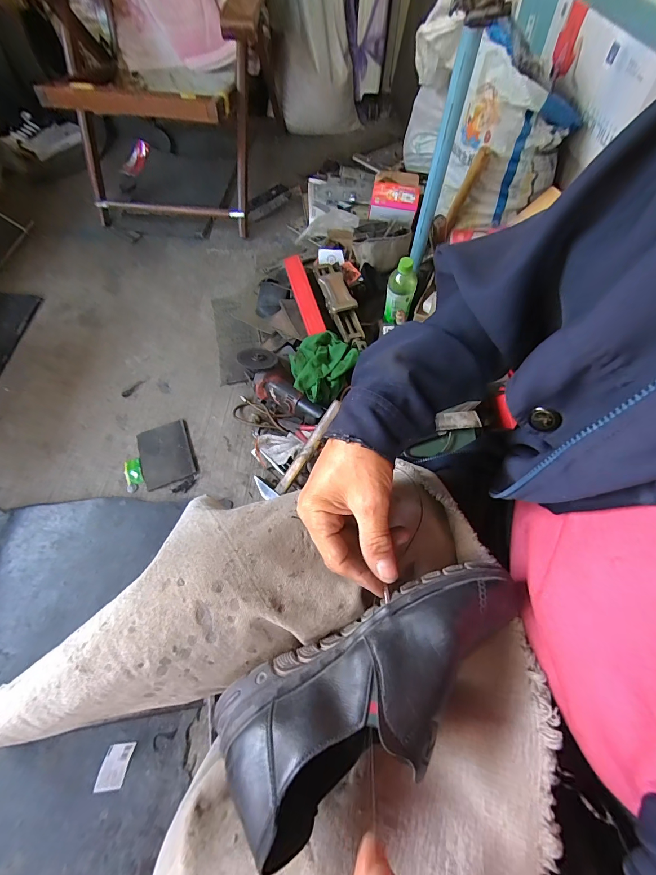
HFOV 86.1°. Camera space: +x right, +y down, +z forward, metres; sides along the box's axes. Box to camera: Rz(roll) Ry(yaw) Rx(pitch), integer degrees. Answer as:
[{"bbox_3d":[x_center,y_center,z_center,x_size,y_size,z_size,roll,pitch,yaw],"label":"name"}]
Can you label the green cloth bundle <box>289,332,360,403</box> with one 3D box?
[{"bbox_3d":[-0.018,-0.167,0.810,0.142,0.055,0.165,30,65,12],"label":"green cloth bundle"}]

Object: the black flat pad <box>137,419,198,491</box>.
[{"bbox_3d":[-0.369,0.034,0.799,0.109,0.016,0.150,-19,65,-12],"label":"black flat pad"}]

